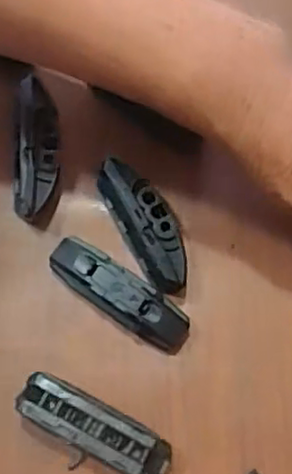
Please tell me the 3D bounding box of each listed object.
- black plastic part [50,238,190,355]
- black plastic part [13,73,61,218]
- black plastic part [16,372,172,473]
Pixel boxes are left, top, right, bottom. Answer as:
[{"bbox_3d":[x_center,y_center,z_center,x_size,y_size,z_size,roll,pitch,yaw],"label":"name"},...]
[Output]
[{"bbox_3d":[-0.012,0.027,0.317,0.074,0.020,0.022,37,79,8],"label":"black plastic part"},{"bbox_3d":[-0.053,-0.044,0.332,0.022,0.023,0.067,5,76,1],"label":"black plastic part"},{"bbox_3d":[-0.022,0.087,0.304,0.073,0.020,0.022,29,78,6],"label":"black plastic part"}]

